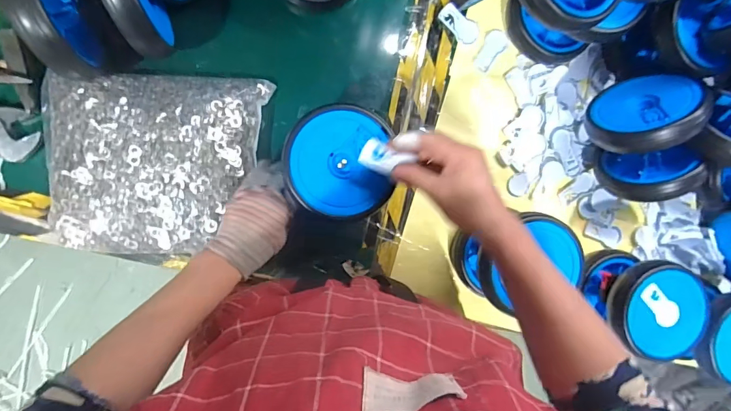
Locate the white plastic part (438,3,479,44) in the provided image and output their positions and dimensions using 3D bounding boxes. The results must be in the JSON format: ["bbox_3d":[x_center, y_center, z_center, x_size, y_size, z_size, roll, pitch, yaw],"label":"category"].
[{"bbox_3d":[0.134,-0.258,0.570,0.061,0.006,0.031,35,89,-9],"label":"white plastic part"}]

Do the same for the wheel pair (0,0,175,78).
[{"bbox_3d":[-0.296,-0.217,0.447,0.119,0.132,0.113,-17,97,-6],"label":"wheel pair"}]

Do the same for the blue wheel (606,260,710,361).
[{"bbox_3d":[0.394,0.140,0.536,0.126,0.033,0.124,-1,94,-8],"label":"blue wheel"}]

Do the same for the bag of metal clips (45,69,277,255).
[{"bbox_3d":[-0.261,-0.053,0.504,0.251,0.055,0.224,1,94,-8],"label":"bag of metal clips"}]

